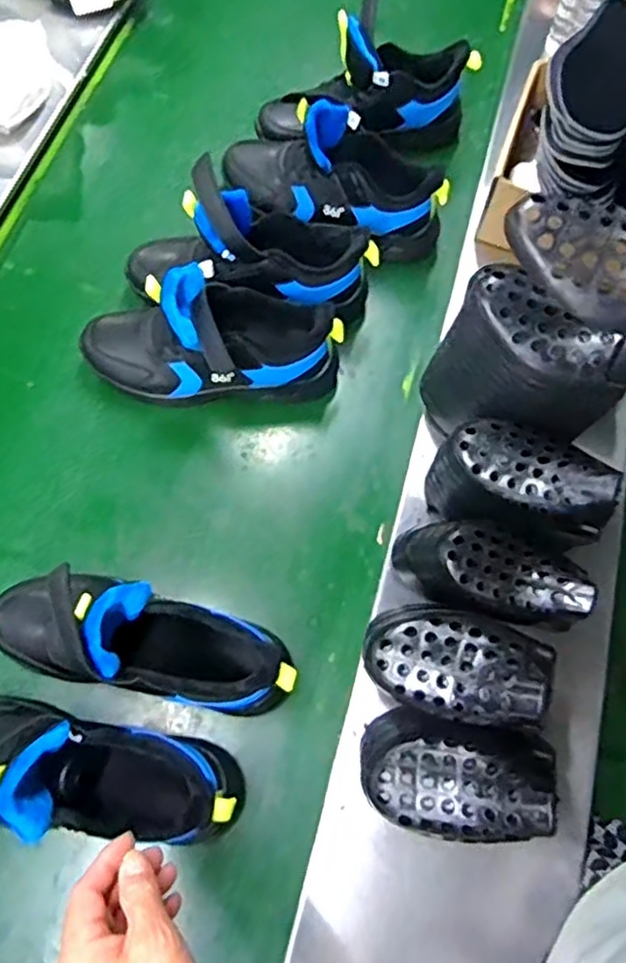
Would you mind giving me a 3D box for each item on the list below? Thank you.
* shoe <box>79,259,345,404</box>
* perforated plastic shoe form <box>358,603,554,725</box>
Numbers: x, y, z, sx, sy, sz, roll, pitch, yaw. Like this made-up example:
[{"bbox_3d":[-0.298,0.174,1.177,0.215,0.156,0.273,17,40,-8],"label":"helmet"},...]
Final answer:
[{"bbox_3d":[-0.111,-0.161,0.714,0.286,0.132,0.107,3,68,-4],"label":"shoe"},{"bbox_3d":[0.108,0.133,0.496,0.133,0.049,0.079,19,69,8],"label":"perforated plastic shoe form"}]

